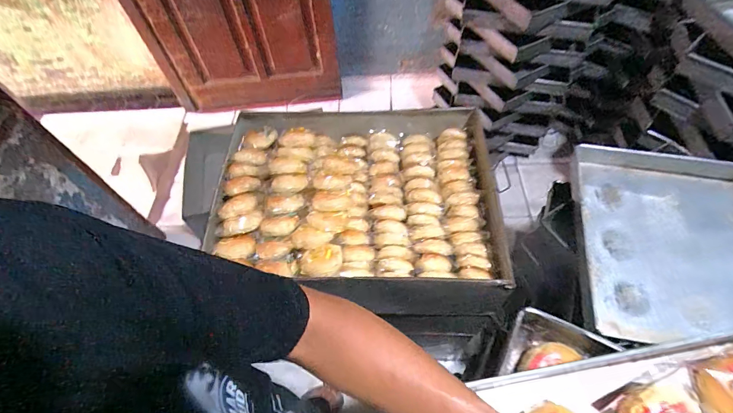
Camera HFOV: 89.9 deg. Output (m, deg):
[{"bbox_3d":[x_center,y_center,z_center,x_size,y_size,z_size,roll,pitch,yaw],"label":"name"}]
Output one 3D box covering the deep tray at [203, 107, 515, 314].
[{"bbox_3d":[-0.017,-0.027,0.877,0.646,0.096,0.422,-4,58,1],"label":"deep tray"}]

